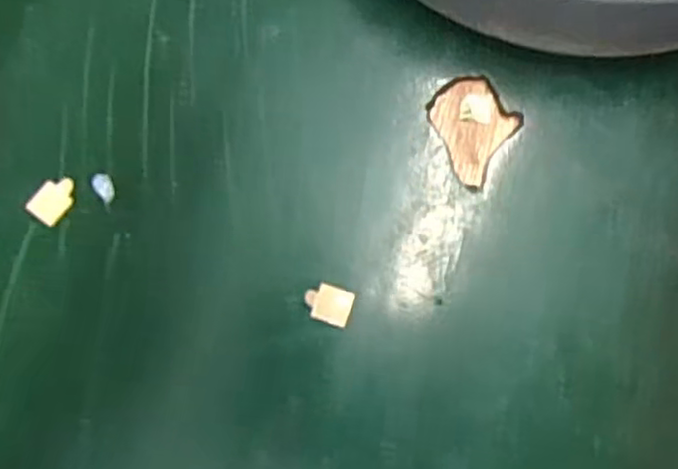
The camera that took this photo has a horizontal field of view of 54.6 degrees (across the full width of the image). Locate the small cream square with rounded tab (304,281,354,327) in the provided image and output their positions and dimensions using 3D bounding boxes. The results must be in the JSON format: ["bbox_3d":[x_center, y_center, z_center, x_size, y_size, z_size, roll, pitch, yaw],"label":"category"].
[{"bbox_3d":[-0.002,0.012,0.115,0.008,0.004,0.006,20,72,0],"label":"small cream square with rounded tab"}]

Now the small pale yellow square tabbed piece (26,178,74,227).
[{"bbox_3d":[-0.052,-0.007,0.120,0.007,0.004,0.009,36,77,6],"label":"small pale yellow square tabbed piece"}]

